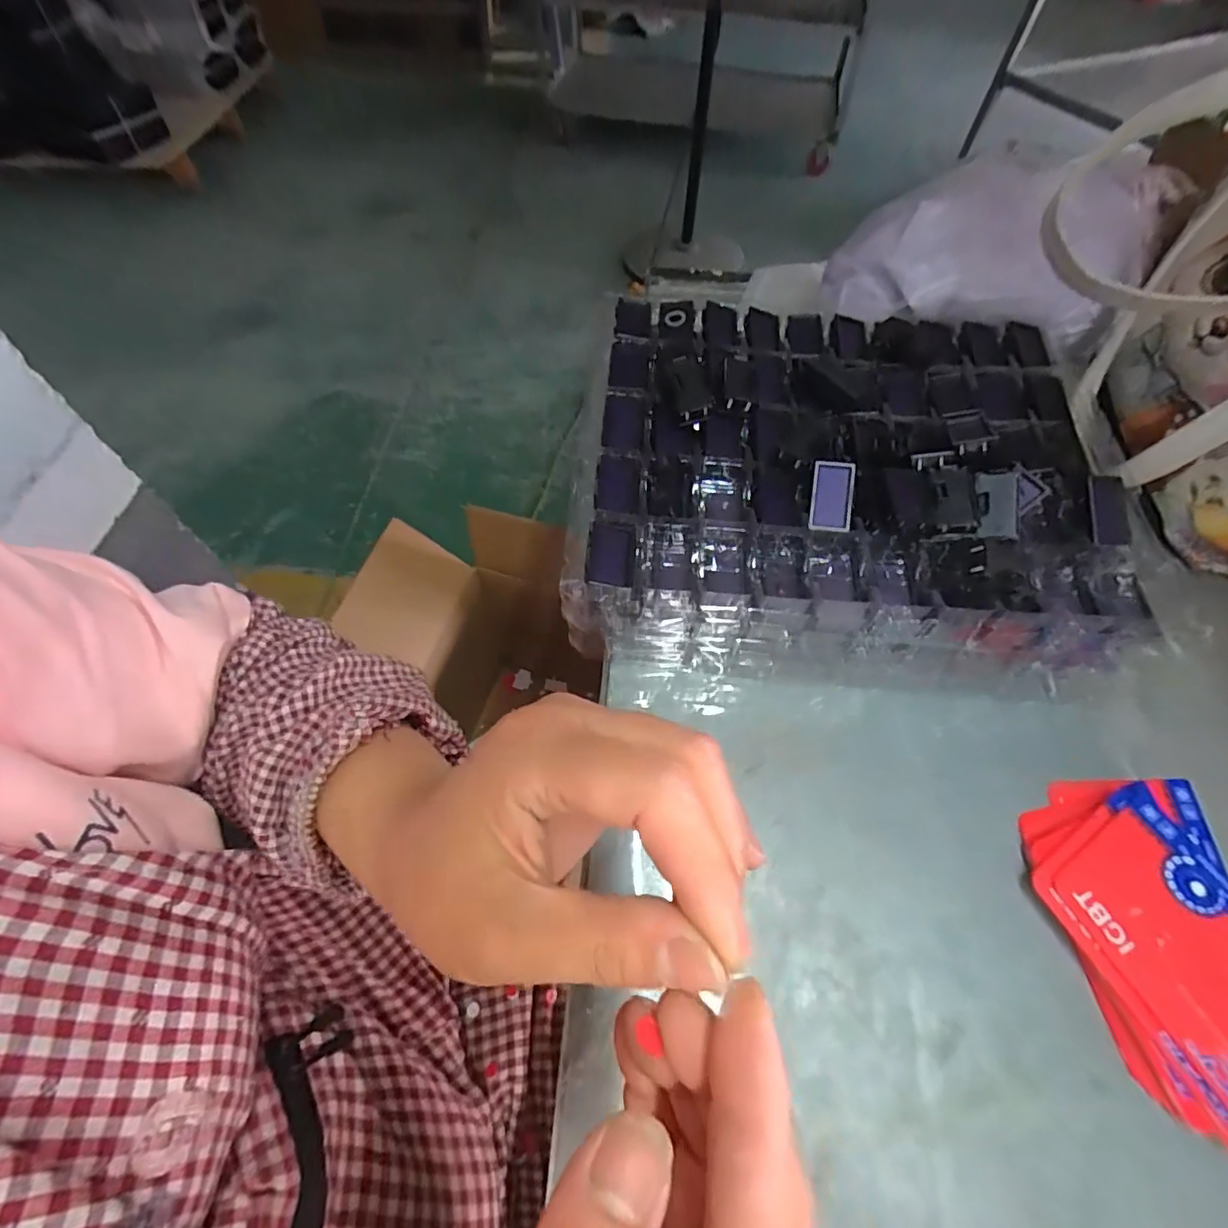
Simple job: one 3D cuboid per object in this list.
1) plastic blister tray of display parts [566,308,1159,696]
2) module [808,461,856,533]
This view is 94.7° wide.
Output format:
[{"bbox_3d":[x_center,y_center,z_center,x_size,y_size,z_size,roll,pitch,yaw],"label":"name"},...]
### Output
[{"bbox_3d":[0.148,-0.097,0.394,0.335,0.079,0.283,2,59,0],"label":"plastic blister tray of display parts"},{"bbox_3d":[0.136,-0.073,0.352,0.025,0.004,0.043,7,87,5],"label":"module"}]

